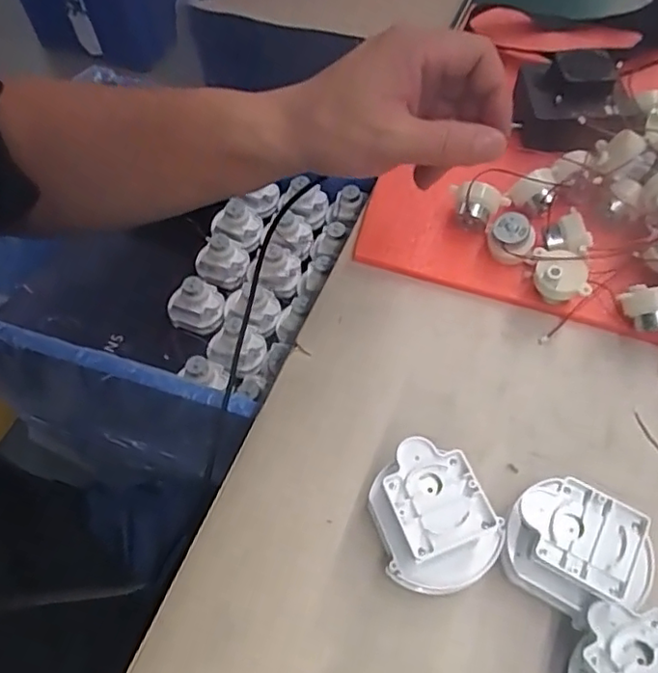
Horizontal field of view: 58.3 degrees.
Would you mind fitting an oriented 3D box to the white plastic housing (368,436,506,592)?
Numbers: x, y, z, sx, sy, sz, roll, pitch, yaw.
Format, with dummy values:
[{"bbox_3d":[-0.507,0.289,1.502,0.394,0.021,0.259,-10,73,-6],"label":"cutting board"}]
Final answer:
[{"bbox_3d":[0.051,0.094,0.307,0.053,0.048,0.067,-16,60,-8],"label":"white plastic housing"}]

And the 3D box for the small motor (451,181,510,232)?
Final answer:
[{"bbox_3d":[0.106,-0.092,0.421,0.039,0.039,0.026,14,61,10],"label":"small motor"}]

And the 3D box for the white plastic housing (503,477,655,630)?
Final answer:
[{"bbox_3d":[0.122,0.108,0.297,0.067,0.047,0.051,33,66,20],"label":"white plastic housing"}]

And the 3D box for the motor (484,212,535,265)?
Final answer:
[{"bbox_3d":[0.123,-0.065,0.407,0.032,0.031,0.026,19,61,13],"label":"motor"}]

